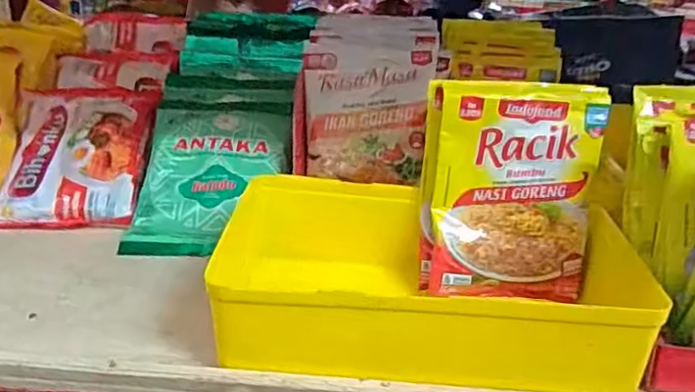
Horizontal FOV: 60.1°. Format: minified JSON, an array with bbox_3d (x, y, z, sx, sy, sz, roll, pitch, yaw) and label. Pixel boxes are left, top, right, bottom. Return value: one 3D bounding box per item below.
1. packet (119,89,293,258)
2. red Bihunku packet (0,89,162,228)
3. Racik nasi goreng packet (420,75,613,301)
[{"bbox_3d":[-0.100,-0.028,0.458,0.110,0.014,0.162,-1,54,2],"label":"packet"},{"bbox_3d":[-0.212,-0.034,0.471,0.111,0.028,0.128,0,61,-1],"label":"red Bihunku packet"},{"bbox_3d":[0.098,-0.003,0.367,0.102,0.129,0.016,2,7,-1],"label":"Racik nasi goreng packet"}]

